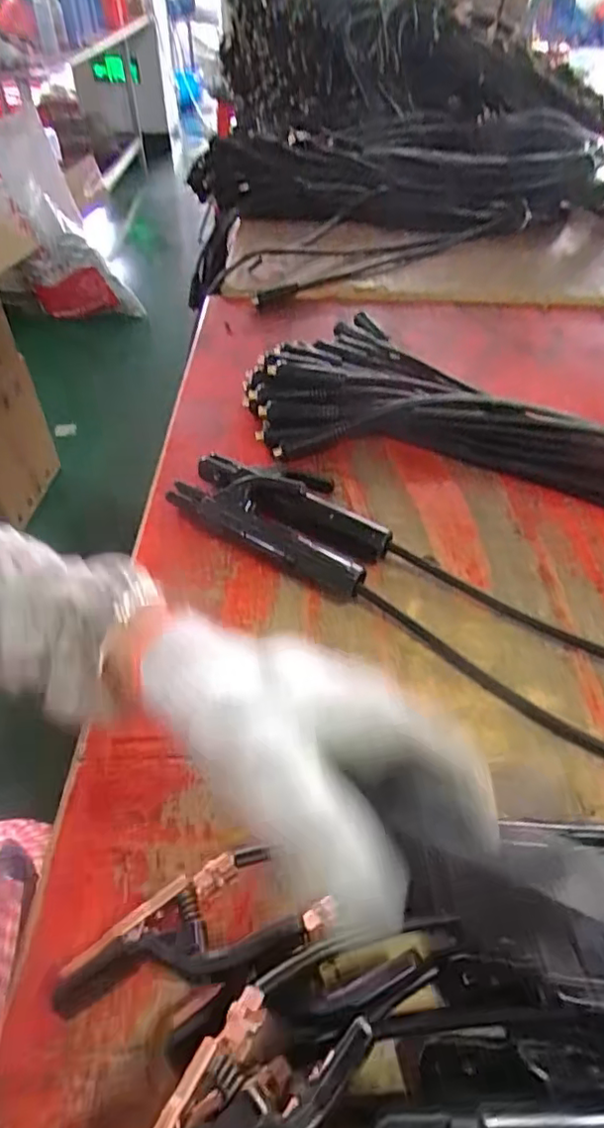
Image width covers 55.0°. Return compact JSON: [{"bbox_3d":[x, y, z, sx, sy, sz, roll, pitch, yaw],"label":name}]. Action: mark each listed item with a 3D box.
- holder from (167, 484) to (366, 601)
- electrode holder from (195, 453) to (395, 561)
[{"bbox_3d":[-0.031,-0.026,0.495,0.193,0.034,0.040,28,52,22],"label":"holder"},{"bbox_3d":[-0.017,-0.048,0.503,0.194,0.038,0.047,22,50,17],"label":"electrode holder"}]

